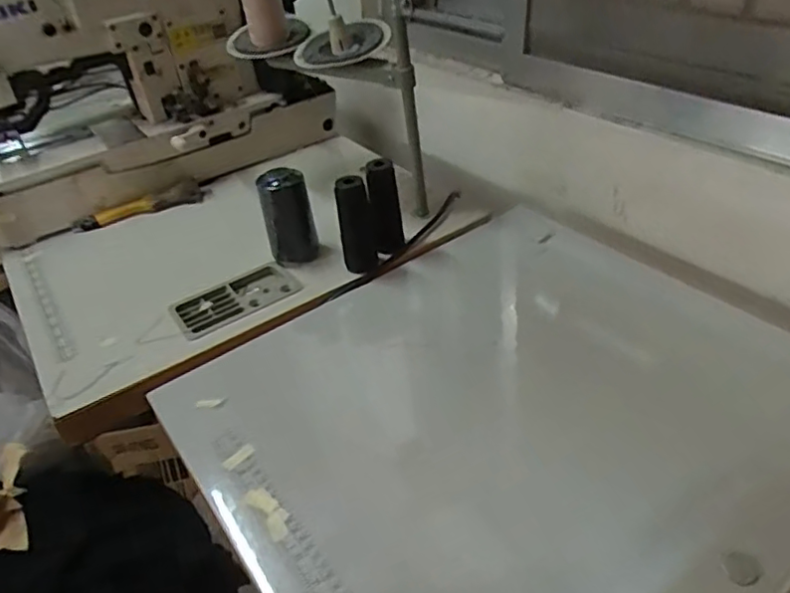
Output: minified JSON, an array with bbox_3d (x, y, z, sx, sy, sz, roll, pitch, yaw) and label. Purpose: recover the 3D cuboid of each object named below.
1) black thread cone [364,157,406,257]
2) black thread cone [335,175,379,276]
[{"bbox_3d":[-0.012,-0.109,0.778,0.039,0.124,0.037,-2,37,4],"label":"black thread cone"},{"bbox_3d":[-0.048,-0.091,0.762,0.043,0.138,0.046,-8,37,-4],"label":"black thread cone"}]

